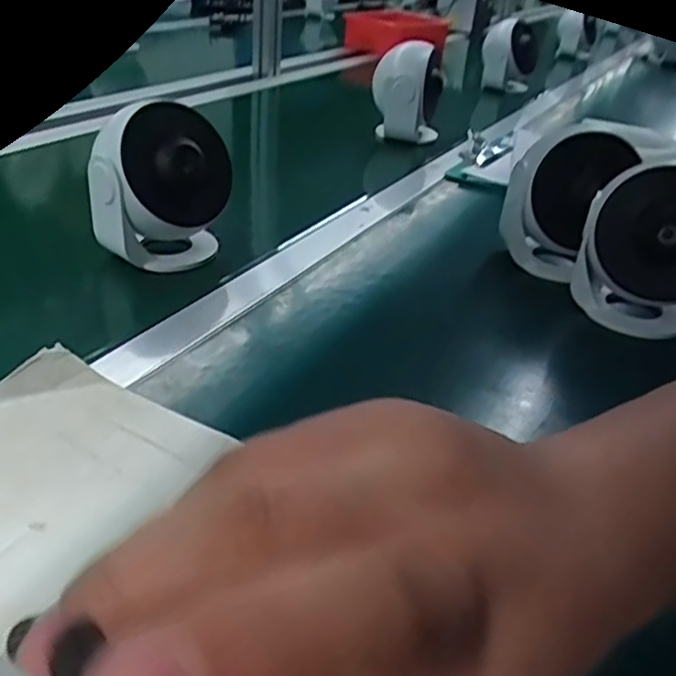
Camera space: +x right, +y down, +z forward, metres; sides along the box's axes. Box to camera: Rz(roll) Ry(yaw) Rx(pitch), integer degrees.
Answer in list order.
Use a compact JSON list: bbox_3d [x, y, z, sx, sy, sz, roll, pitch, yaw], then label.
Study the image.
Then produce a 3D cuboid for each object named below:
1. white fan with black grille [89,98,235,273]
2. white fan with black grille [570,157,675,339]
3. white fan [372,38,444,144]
[{"bbox_3d":[-0.151,-0.130,0.586,0.077,0.136,0.106,23,35,25],"label":"white fan with black grille"},{"bbox_3d":[0.266,-0.071,0.564,0.117,0.129,0.087,19,35,21],"label":"white fan with black grille"},{"bbox_3d":[0.104,-0.370,1.006,0.100,0.134,0.089,9,31,4],"label":"white fan"}]

